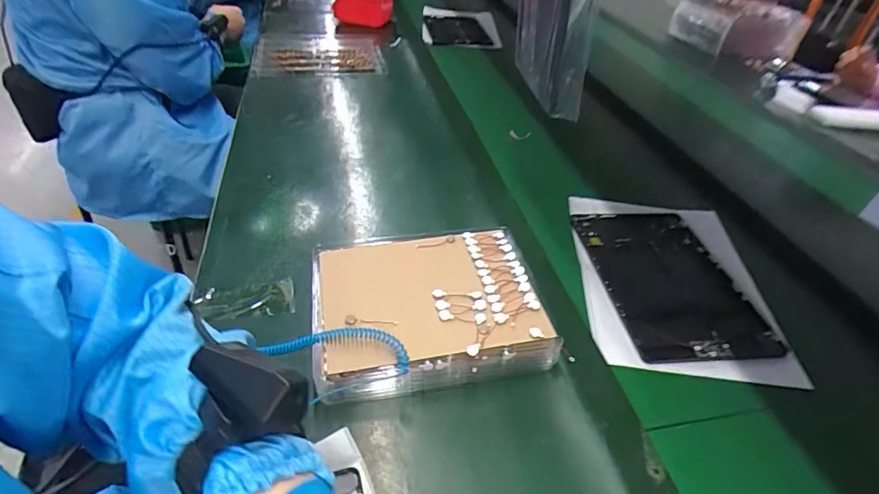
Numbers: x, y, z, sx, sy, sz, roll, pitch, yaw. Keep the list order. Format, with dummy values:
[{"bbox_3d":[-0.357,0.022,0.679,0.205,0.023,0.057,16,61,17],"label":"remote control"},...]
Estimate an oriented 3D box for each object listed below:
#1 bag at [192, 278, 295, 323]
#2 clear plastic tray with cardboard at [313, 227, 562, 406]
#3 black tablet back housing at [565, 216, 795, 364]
[{"bbox_3d":[-0.203,0.054,0.496,0.096,0.006,0.043,-5,41,-9],"label":"bag"},{"bbox_3d":[-0.016,0.055,0.473,0.215,0.049,0.186,-7,41,-11],"label":"clear plastic tray with cardboard"},{"bbox_3d":[0.261,0.034,0.552,0.150,0.012,0.234,-3,41,-7],"label":"black tablet back housing"}]

